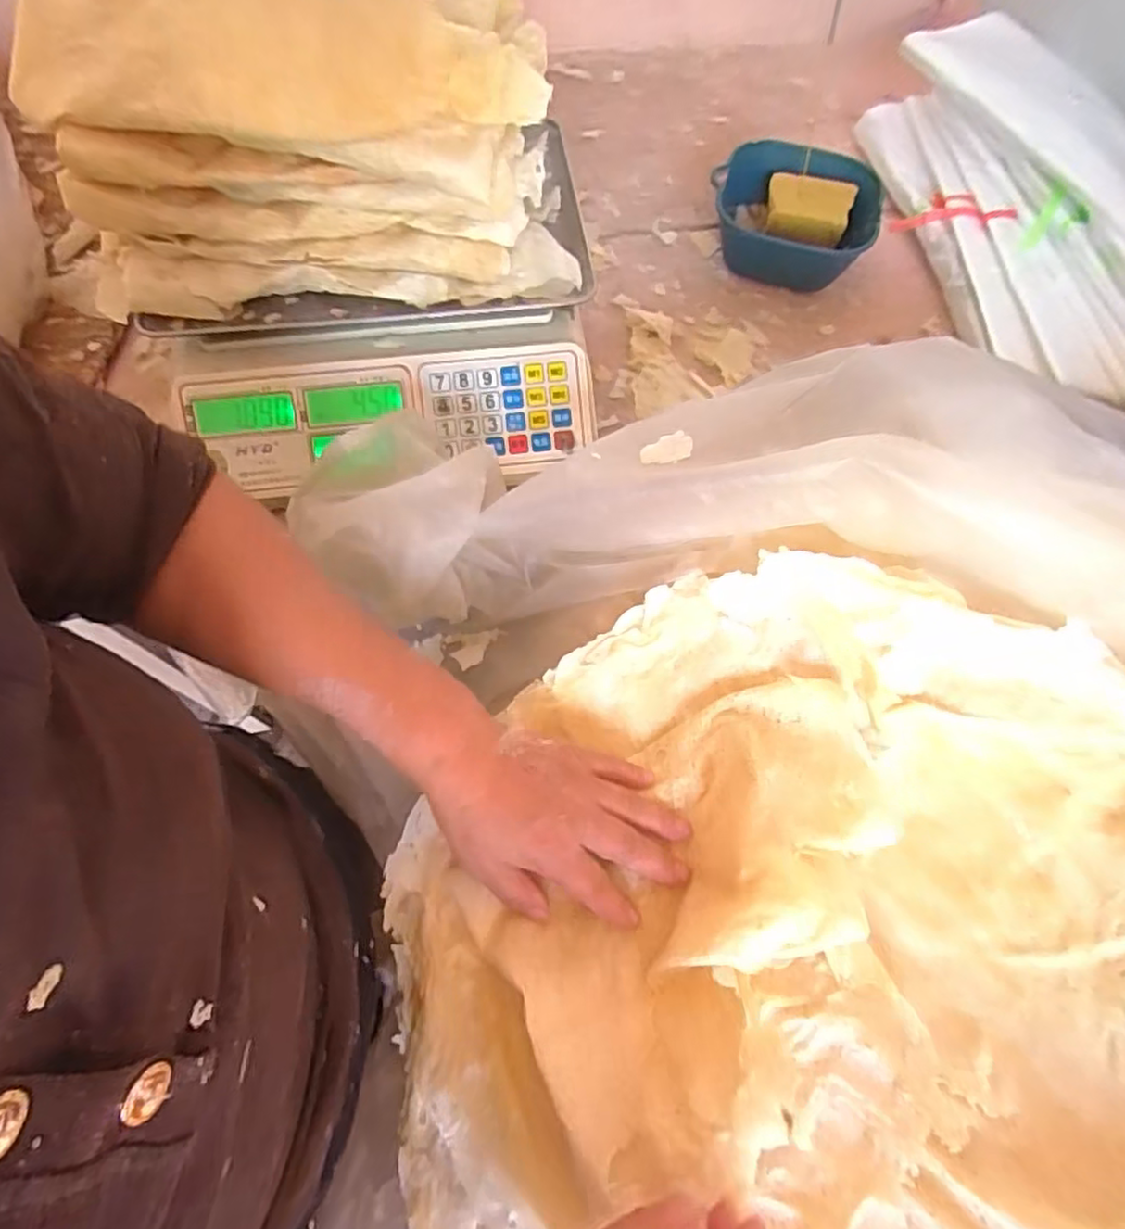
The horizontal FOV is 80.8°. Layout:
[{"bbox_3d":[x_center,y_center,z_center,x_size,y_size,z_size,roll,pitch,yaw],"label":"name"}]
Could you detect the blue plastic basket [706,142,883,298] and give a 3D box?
[{"bbox_3d":[0.216,-0.375,0.634,0.151,0.065,0.121,14,66,6],"label":"blue plastic basket"}]

